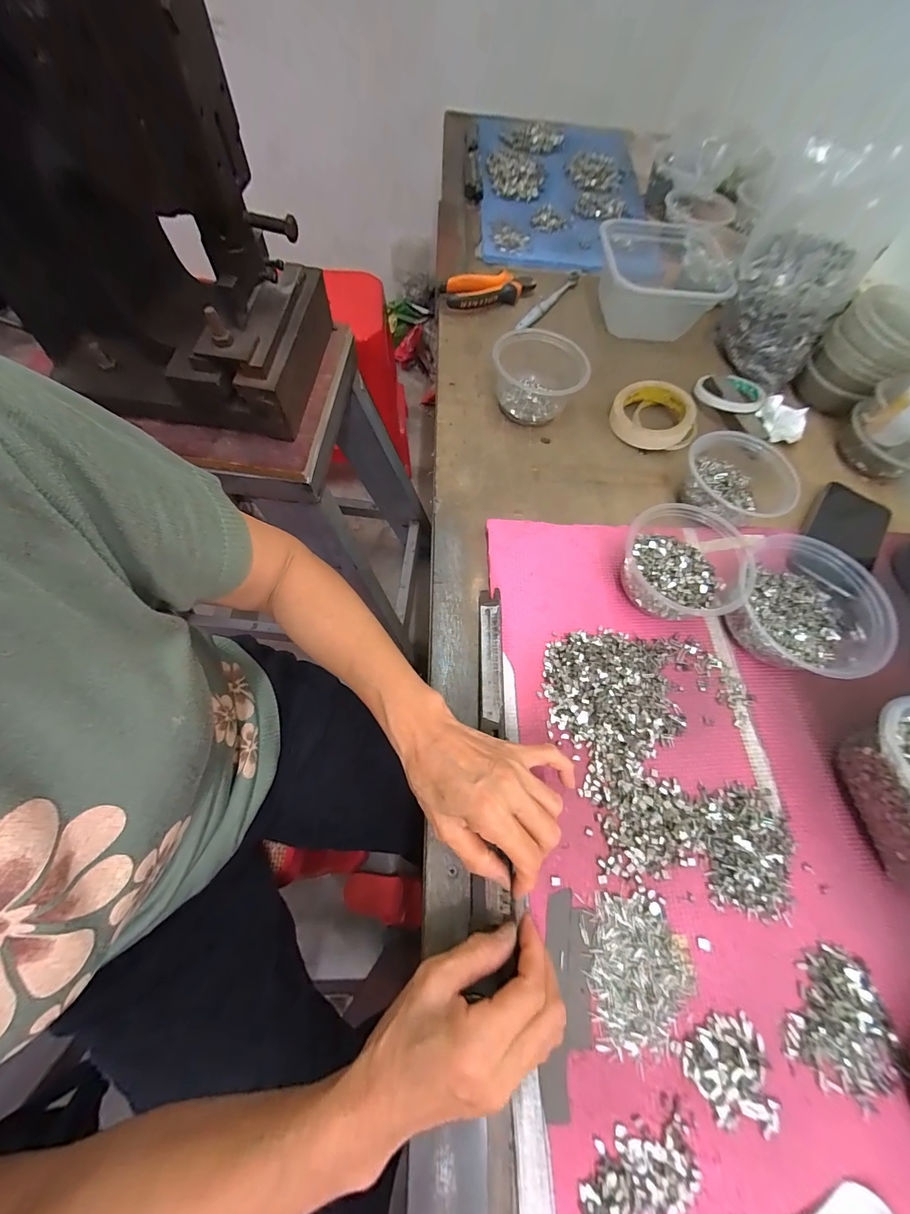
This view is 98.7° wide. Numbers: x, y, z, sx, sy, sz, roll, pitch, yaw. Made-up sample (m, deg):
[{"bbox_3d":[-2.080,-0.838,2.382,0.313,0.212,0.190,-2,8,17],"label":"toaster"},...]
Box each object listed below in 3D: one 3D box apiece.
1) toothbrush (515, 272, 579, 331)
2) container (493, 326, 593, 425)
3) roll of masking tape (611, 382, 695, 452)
[{"bbox_3d":[0.144,-0.469,0.599,0.020,0.014,0.174,35,69,10],"label":"toothbrush"},{"bbox_3d":[0.107,-0.292,0.496,0.113,0.063,0.115,2,67,-4],"label":"container"},{"bbox_3d":[0.255,-0.252,0.511,0.097,0.033,0.097,2,67,-4],"label":"roll of masking tape"}]

